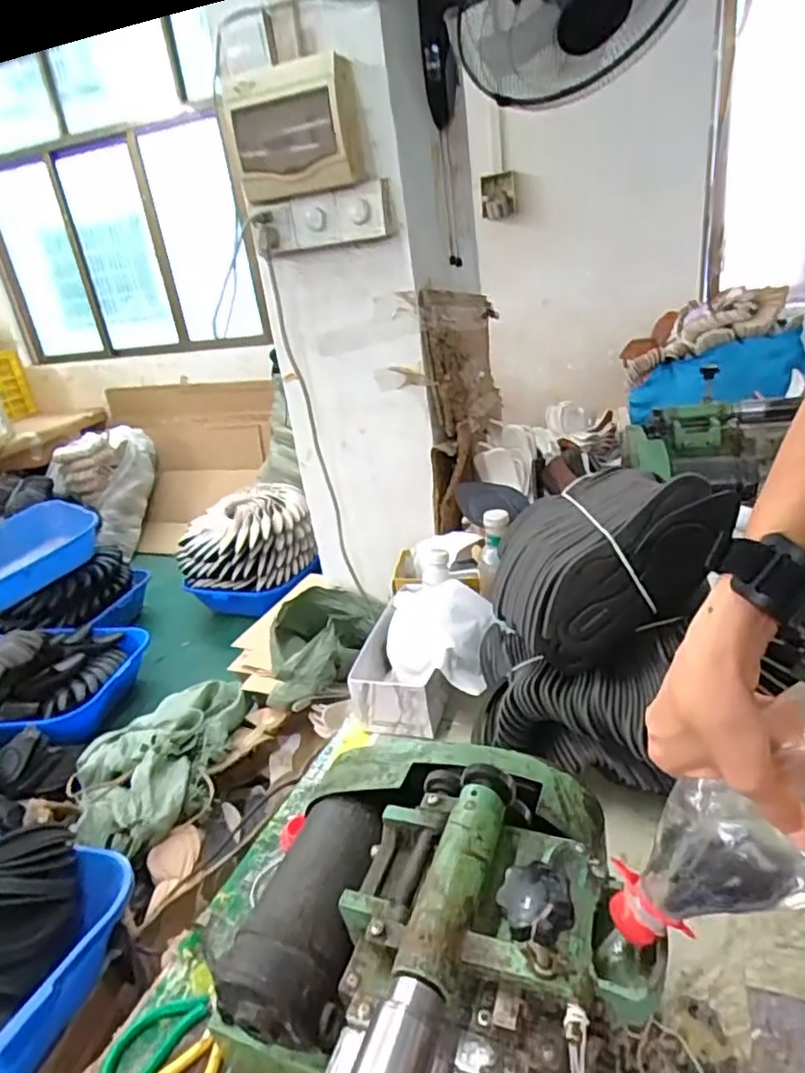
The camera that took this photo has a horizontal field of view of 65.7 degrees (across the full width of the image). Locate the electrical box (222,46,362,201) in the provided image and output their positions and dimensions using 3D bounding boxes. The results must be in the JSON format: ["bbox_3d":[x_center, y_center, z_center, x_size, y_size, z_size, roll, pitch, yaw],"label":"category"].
[{"bbox_3d":[-0.195,-0.736,1.132,0.241,0.194,0.086,1,26,19],"label":"electrical box"}]

